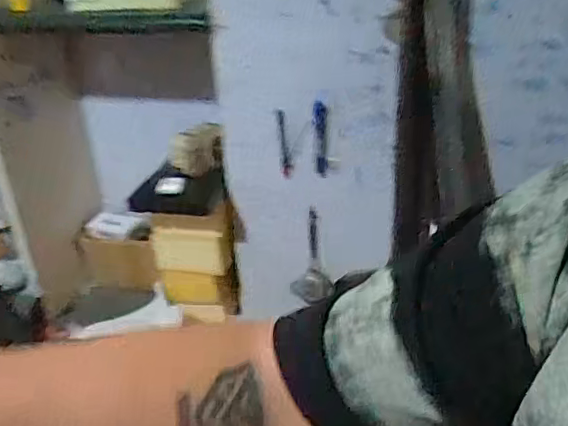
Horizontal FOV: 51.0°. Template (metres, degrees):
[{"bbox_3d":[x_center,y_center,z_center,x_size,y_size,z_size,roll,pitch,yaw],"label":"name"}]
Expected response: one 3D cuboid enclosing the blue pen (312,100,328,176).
[{"bbox_3d":[0.068,-0.140,1.128,0.026,0.145,0.018,-1,26,1],"label":"blue pen"}]

